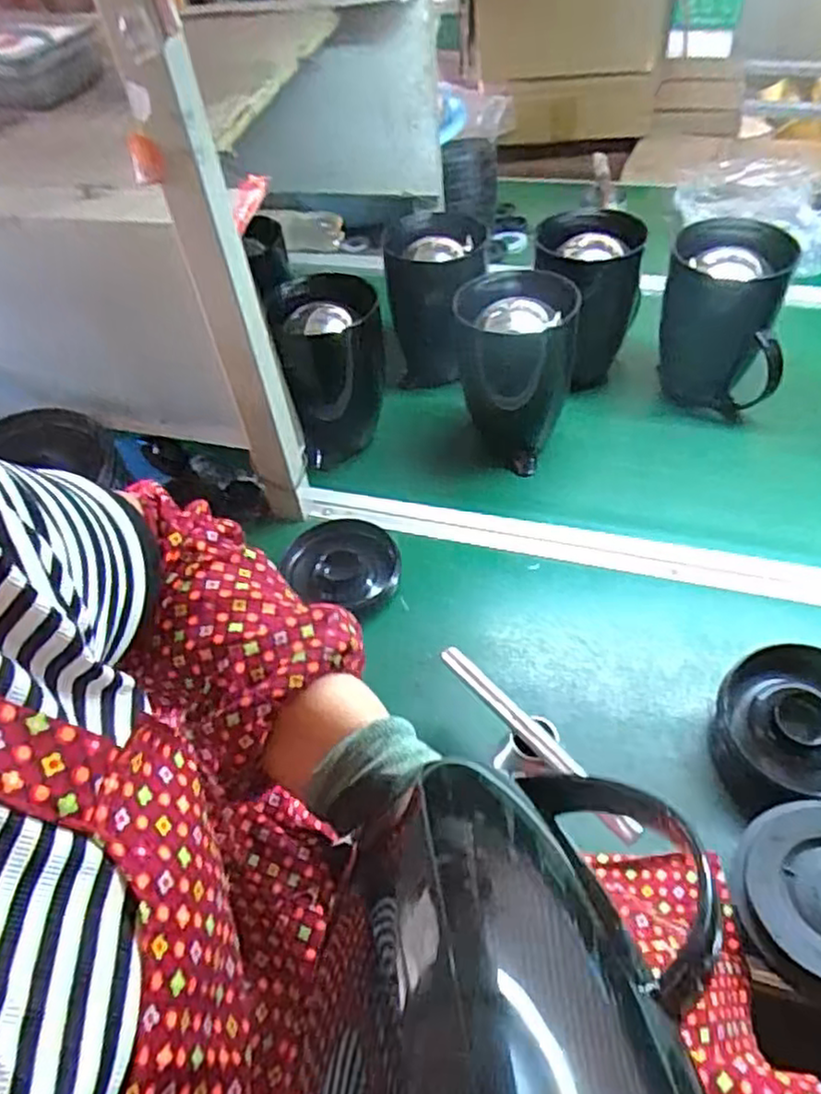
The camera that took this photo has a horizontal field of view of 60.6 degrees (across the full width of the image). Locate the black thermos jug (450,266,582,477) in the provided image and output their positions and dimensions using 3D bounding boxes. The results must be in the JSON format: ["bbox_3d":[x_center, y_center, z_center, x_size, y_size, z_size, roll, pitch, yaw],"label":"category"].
[{"bbox_3d":[0.117,-0.203,0.800,0.124,0.177,0.147,4,49,10],"label":"black thermos jug"}]

